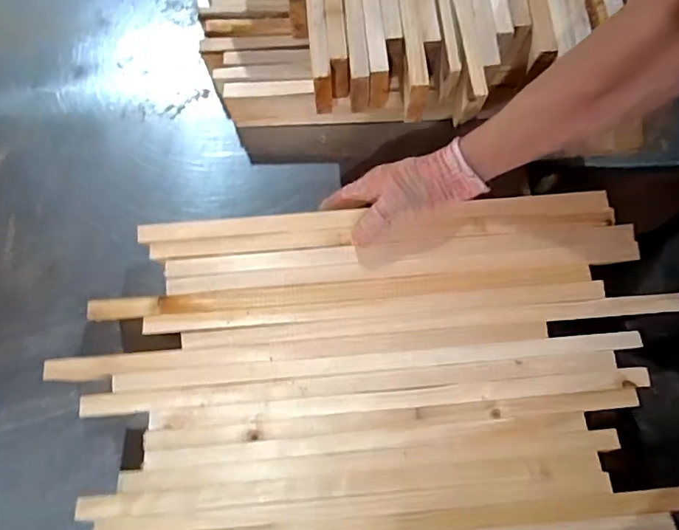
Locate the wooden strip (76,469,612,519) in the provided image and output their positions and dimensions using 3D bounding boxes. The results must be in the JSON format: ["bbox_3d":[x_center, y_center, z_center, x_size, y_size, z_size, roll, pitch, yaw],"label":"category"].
[{"bbox_3d":[0.000,0.210,0.466,0.477,0.017,0.018,-3,78,0],"label":"wooden strip"}]

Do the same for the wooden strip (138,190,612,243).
[{"bbox_3d":[0.033,-0.050,0.516,0.471,0.013,0.021,-4,78,1],"label":"wooden strip"}]

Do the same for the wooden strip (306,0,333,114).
[{"bbox_3d":[-0.023,-0.251,0.538,0.019,0.061,0.152,-5,77,-2],"label":"wooden strip"}]

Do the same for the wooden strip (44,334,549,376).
[{"bbox_3d":[0.001,0.090,0.510,0.580,0.014,0.023,-2,78,0],"label":"wooden strip"}]

